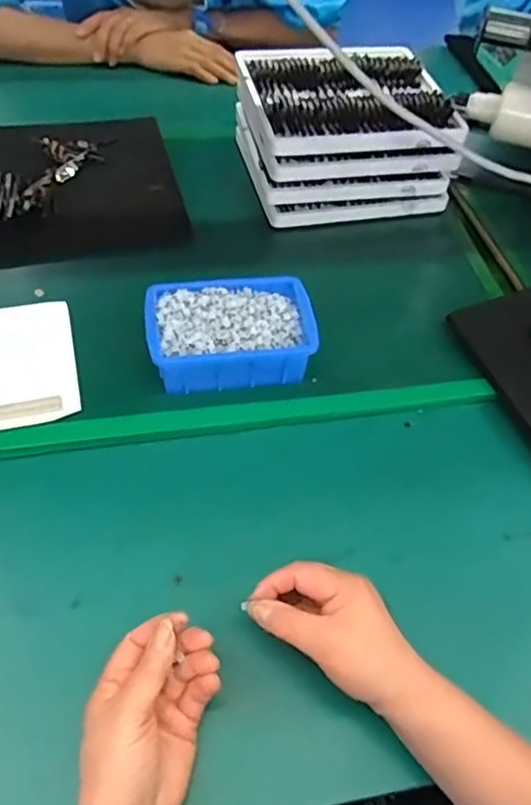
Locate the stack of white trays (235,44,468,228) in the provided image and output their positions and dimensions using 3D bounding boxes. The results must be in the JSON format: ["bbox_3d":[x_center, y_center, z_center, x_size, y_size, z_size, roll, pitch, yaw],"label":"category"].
[{"bbox_3d":[0.091,-0.319,0.718,0.228,0.125,0.194,-6,52,-10],"label":"stack of white trays"}]

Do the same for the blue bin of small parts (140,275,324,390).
[{"bbox_3d":[-0.033,-0.060,0.558,0.149,0.064,0.102,-6,52,-10],"label":"blue bin of small parts"}]

